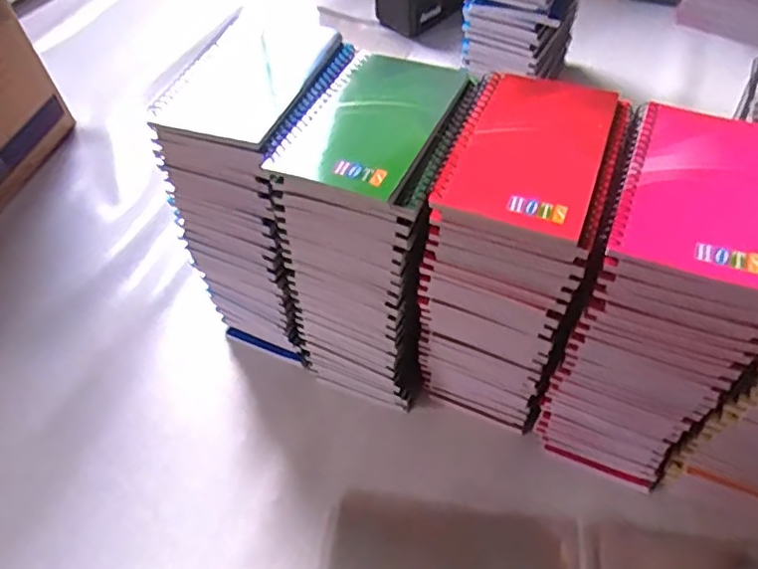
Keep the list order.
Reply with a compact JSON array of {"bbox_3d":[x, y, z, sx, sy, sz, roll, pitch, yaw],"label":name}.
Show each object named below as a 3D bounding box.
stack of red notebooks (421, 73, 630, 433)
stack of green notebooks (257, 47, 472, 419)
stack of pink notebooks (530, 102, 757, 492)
[{"bbox_3d":[0.097,-0.010,0.452,0.093,0.229,0.134,17,56,17],"label":"stack of red notebooks"},{"bbox_3d":[0.003,-0.033,0.469,0.098,0.237,0.142,18,56,17],"label":"stack of green notebooks"},{"bbox_3d":[0.185,0.018,0.420,0.095,0.223,0.132,19,57,18],"label":"stack of pink notebooks"}]

